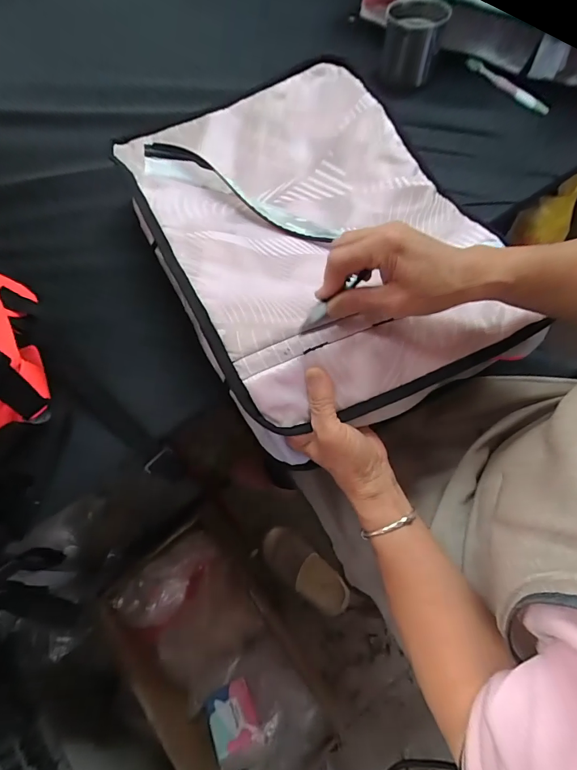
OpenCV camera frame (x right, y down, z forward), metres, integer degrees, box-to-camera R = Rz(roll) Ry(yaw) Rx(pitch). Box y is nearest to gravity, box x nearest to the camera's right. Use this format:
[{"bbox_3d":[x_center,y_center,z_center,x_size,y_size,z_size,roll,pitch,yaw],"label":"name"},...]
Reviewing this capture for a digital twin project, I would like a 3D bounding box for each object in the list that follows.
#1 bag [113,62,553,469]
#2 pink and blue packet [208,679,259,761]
[{"bbox_3d":[0.032,-0.198,0.472,0.354,0.076,0.488,-23,64,-10],"label":"bag"},{"bbox_3d":[-0.109,0.646,0.790,0.087,0.018,0.117,-23,32,-13],"label":"pink and blue packet"}]

